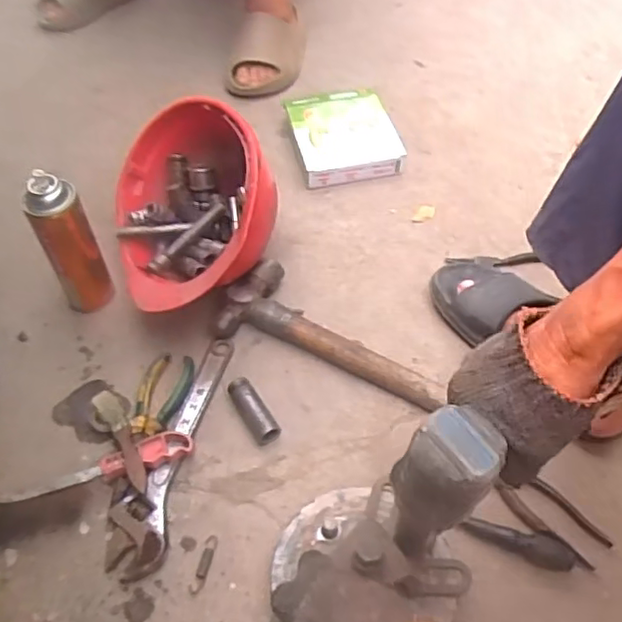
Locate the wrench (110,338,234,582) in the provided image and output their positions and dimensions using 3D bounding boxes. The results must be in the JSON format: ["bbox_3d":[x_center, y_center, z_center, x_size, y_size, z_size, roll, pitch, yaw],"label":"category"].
[{"bbox_3d":[-0.150,0.142,0.679,0.058,0.017,0.279,9,54,7],"label":"wrench"}]

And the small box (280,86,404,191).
[{"bbox_3d":[0.049,-0.275,0.963,0.150,0.037,0.176,-11,54,-8],"label":"small box"}]

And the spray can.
[{"bbox_3d":[-0.281,-0.074,0.736,0.059,0.196,0.058,0,53,0],"label":"spray can"}]

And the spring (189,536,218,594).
[{"bbox_3d":[-0.104,0.245,0.607,0.013,0.006,0.057,13,53,7],"label":"spring"}]

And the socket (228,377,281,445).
[{"bbox_3d":[-0.065,0.109,0.702,0.025,0.025,0.082,-27,58,-19],"label":"socket"}]

